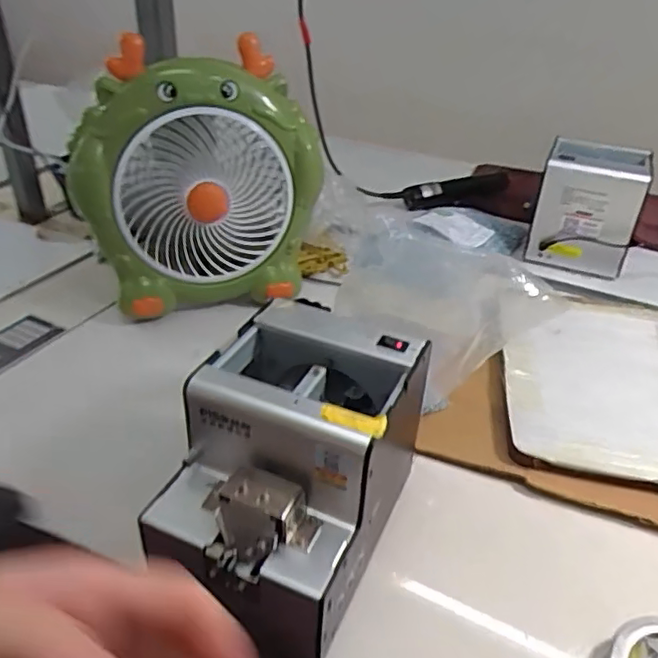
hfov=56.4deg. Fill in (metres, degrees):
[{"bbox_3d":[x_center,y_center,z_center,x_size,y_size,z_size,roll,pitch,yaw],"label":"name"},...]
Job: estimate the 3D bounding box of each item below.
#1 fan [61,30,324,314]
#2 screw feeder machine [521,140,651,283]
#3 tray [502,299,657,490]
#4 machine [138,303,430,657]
[{"bbox_3d":[-0.134,-0.154,0.657,0.248,0.258,0.104,-12,36,-22],"label":"fan"},{"bbox_3d":[0.347,-0.162,0.827,0.128,0.142,0.095,15,35,18],"label":"screw feeder machine"},{"bbox_3d":[0.298,0.045,0.621,0.236,0.019,0.305,8,33,7],"label":"tray"},{"bbox_3d":[-0.023,0.097,0.416,0.131,0.146,0.177,17,35,20],"label":"machine"}]

